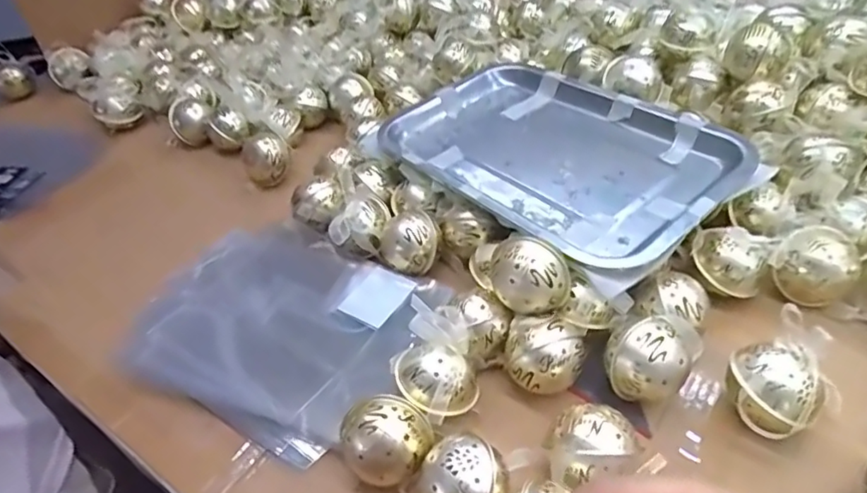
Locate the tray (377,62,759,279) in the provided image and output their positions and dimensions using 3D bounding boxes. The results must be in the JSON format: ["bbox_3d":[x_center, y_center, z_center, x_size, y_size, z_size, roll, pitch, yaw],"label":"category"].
[{"bbox_3d":[0.108,-0.085,0.523,0.203,0.035,0.302,-34,48,-26],"label":"tray"}]

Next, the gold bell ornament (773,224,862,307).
[{"bbox_3d":[0.297,0.014,0.435,0.050,0.049,0.044,24,51,30],"label":"gold bell ornament"}]

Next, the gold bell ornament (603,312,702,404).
[{"bbox_3d":[0.148,0.079,0.386,0.053,0.060,0.058,17,48,25],"label":"gold bell ornament"}]

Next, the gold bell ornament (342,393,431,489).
[{"bbox_3d":[-0.029,0.128,0.363,0.052,0.053,0.044,-23,44,-16],"label":"gold bell ornament"}]

